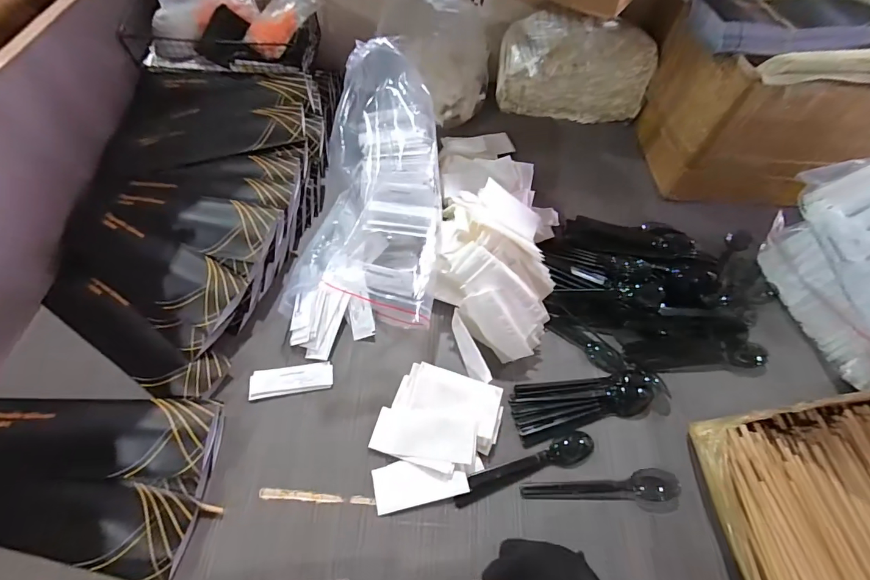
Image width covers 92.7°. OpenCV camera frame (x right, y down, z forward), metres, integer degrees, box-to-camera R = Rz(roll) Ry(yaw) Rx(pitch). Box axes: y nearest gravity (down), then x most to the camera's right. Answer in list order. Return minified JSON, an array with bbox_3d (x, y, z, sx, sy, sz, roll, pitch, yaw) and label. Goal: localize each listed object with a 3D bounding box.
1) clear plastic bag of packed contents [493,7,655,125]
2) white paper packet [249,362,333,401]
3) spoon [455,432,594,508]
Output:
[{"bbox_3d":[0.244,-0.393,0.739,0.255,0.152,0.100,3,59,-2],"label":"clear plastic bag of packed contents"},{"bbox_3d":[-0.170,0.106,0.493,0.094,0.004,0.034,-7,60,-8],"label":"white paper packet"},{"bbox_3d":[0.100,0.193,0.457,0.166,0.010,0.032,-14,61,-12],"label":"spoon"}]

